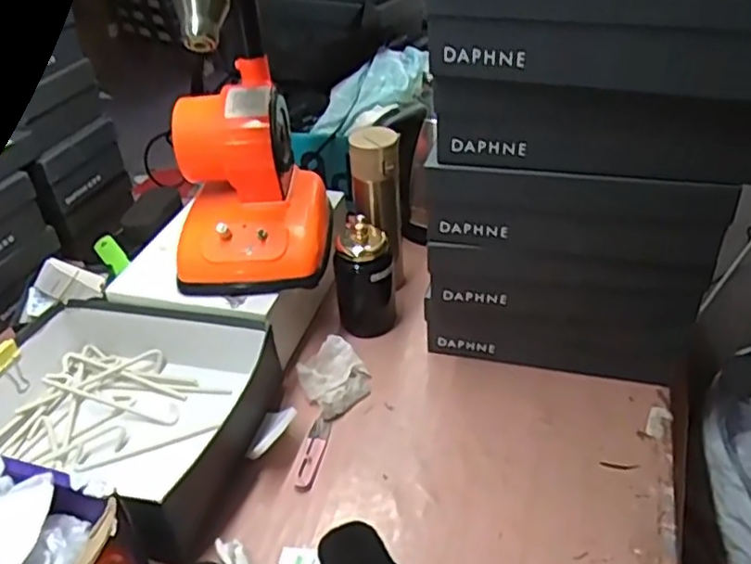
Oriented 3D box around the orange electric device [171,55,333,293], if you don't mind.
[{"bbox_3d":[-0.157,-0.125,0.845,0.181,0.203,0.182,-2,37,3],"label":"orange electric device"}]

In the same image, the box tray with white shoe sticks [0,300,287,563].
[{"bbox_3d":[-0.298,0.140,0.795,0.312,0.101,0.250,13,40,21],"label":"box tray with white shoe sticks"}]

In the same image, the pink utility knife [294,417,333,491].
[{"bbox_3d":[-0.072,0.194,0.770,0.025,0.007,0.093,5,38,11],"label":"pink utility knife"}]

